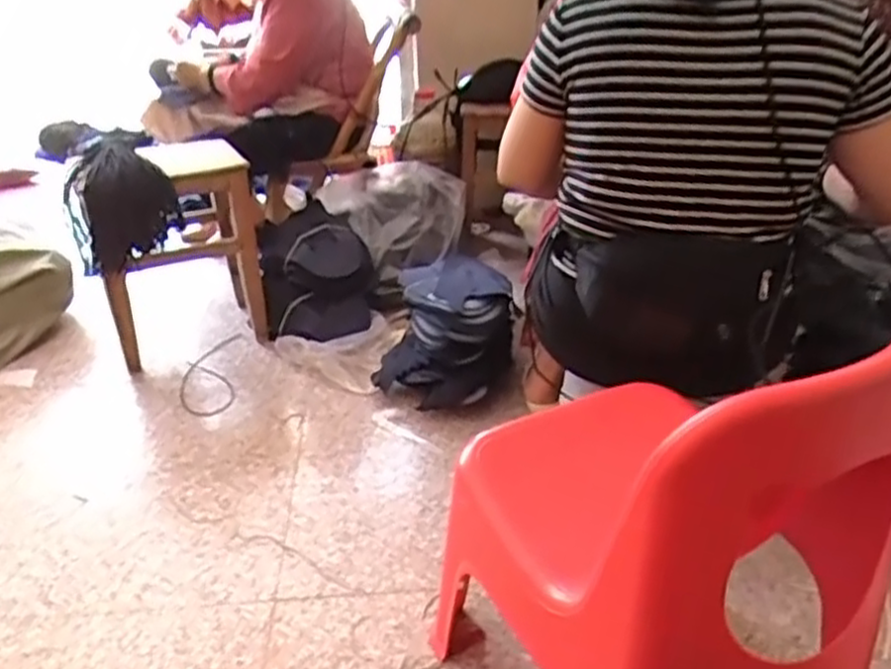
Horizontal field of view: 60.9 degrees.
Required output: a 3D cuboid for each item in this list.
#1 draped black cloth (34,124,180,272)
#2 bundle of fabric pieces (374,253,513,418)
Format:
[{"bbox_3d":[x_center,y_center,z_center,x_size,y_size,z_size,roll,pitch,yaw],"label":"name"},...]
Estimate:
[{"bbox_3d":[-0.689,-0.289,1.588,0.202,0.272,0.164,-18,34,-29],"label":"draped black cloth"},{"bbox_3d":[0.006,-0.006,1.597,0.260,0.218,0.307,9,30,16],"label":"bundle of fabric pieces"}]

